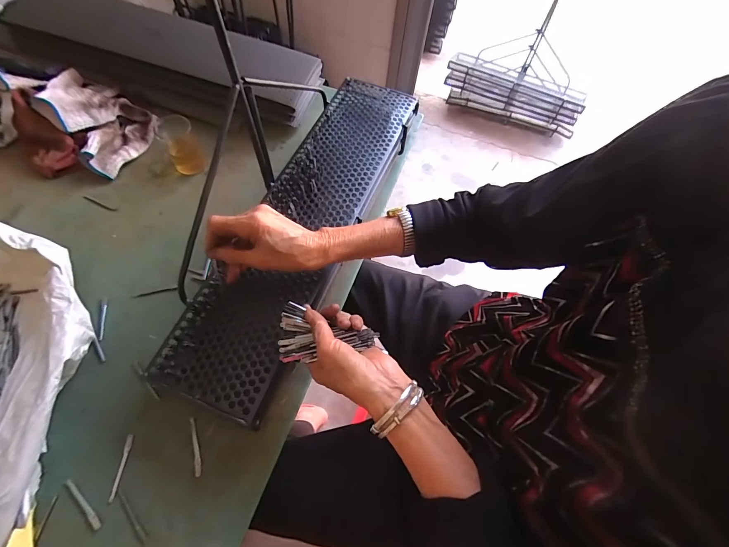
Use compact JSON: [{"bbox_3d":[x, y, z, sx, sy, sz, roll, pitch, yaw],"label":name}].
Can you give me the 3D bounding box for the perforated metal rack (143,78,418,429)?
[{"bbox_3d":[-0.080,-0.084,0.497,0.147,0.067,0.571,21,67,7],"label":"perforated metal rack"}]

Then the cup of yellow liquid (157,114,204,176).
[{"bbox_3d":[-0.320,-0.225,0.578,0.057,0.082,0.055,-27,67,-17],"label":"cup of yellow liquid"}]

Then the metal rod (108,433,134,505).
[{"bbox_3d":[-0.288,0.230,0.388,0.008,0.004,0.069,3,61,-3],"label":"metal rod"}]

